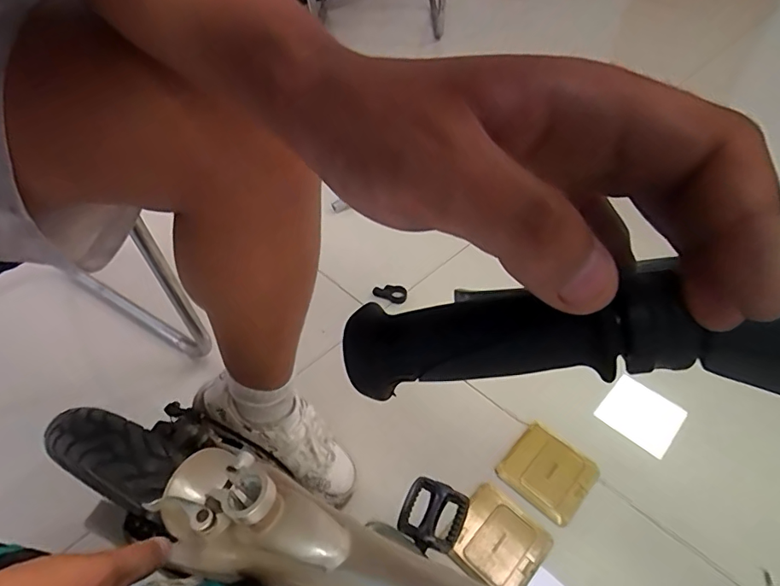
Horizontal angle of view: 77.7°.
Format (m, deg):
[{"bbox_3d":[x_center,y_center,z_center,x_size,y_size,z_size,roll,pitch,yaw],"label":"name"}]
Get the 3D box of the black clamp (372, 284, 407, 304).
[{"bbox_3d":[0.000,-0.001,0.973,0.068,0.036,0.008,13,13,5],"label":"black clamp"}]

